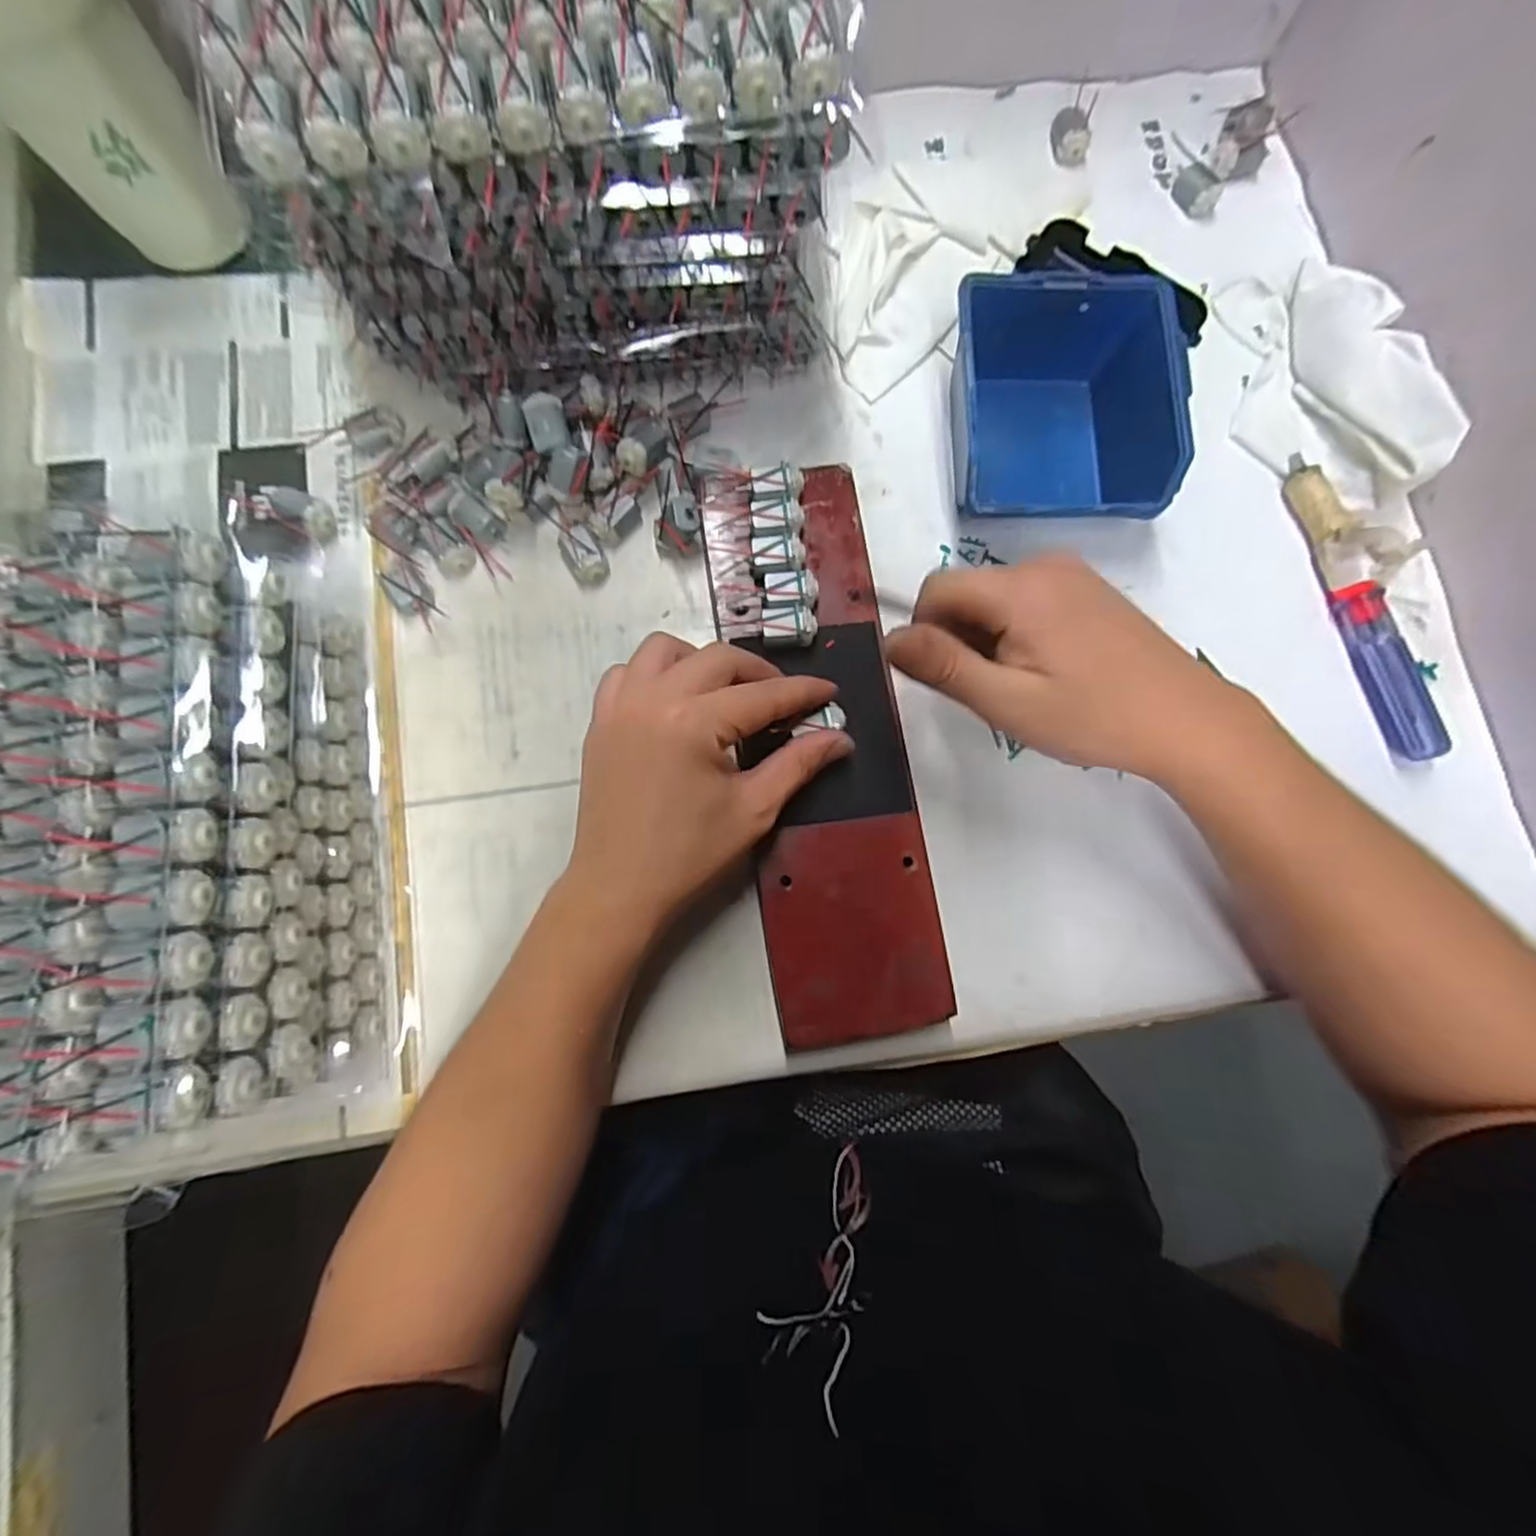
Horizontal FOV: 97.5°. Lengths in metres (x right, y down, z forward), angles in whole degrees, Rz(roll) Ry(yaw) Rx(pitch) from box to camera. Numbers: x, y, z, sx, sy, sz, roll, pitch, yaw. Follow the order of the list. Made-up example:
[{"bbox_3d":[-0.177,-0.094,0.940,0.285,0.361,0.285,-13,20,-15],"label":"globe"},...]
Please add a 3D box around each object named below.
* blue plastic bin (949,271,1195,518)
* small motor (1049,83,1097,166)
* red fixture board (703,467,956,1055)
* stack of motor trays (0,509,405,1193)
[{"bbox_3d":[0.156,-0.194,0.372,0.111,0.063,0.129,3,81,-2],"label":"blue plastic bin"},{"bbox_3d":[0.199,-0.419,0.435,0.026,0.016,0.058,21,81,1],"label":"small motor"},{"bbox_3d":[0.027,-0.014,0.335,0.083,0.014,0.281,-7,81,-4],"label":"red fixture board"},{"bbox_3d":[-0.288,0.021,0.279,0.190,0.130,0.254,-6,81,-4],"label":"stack of motor trays"}]

